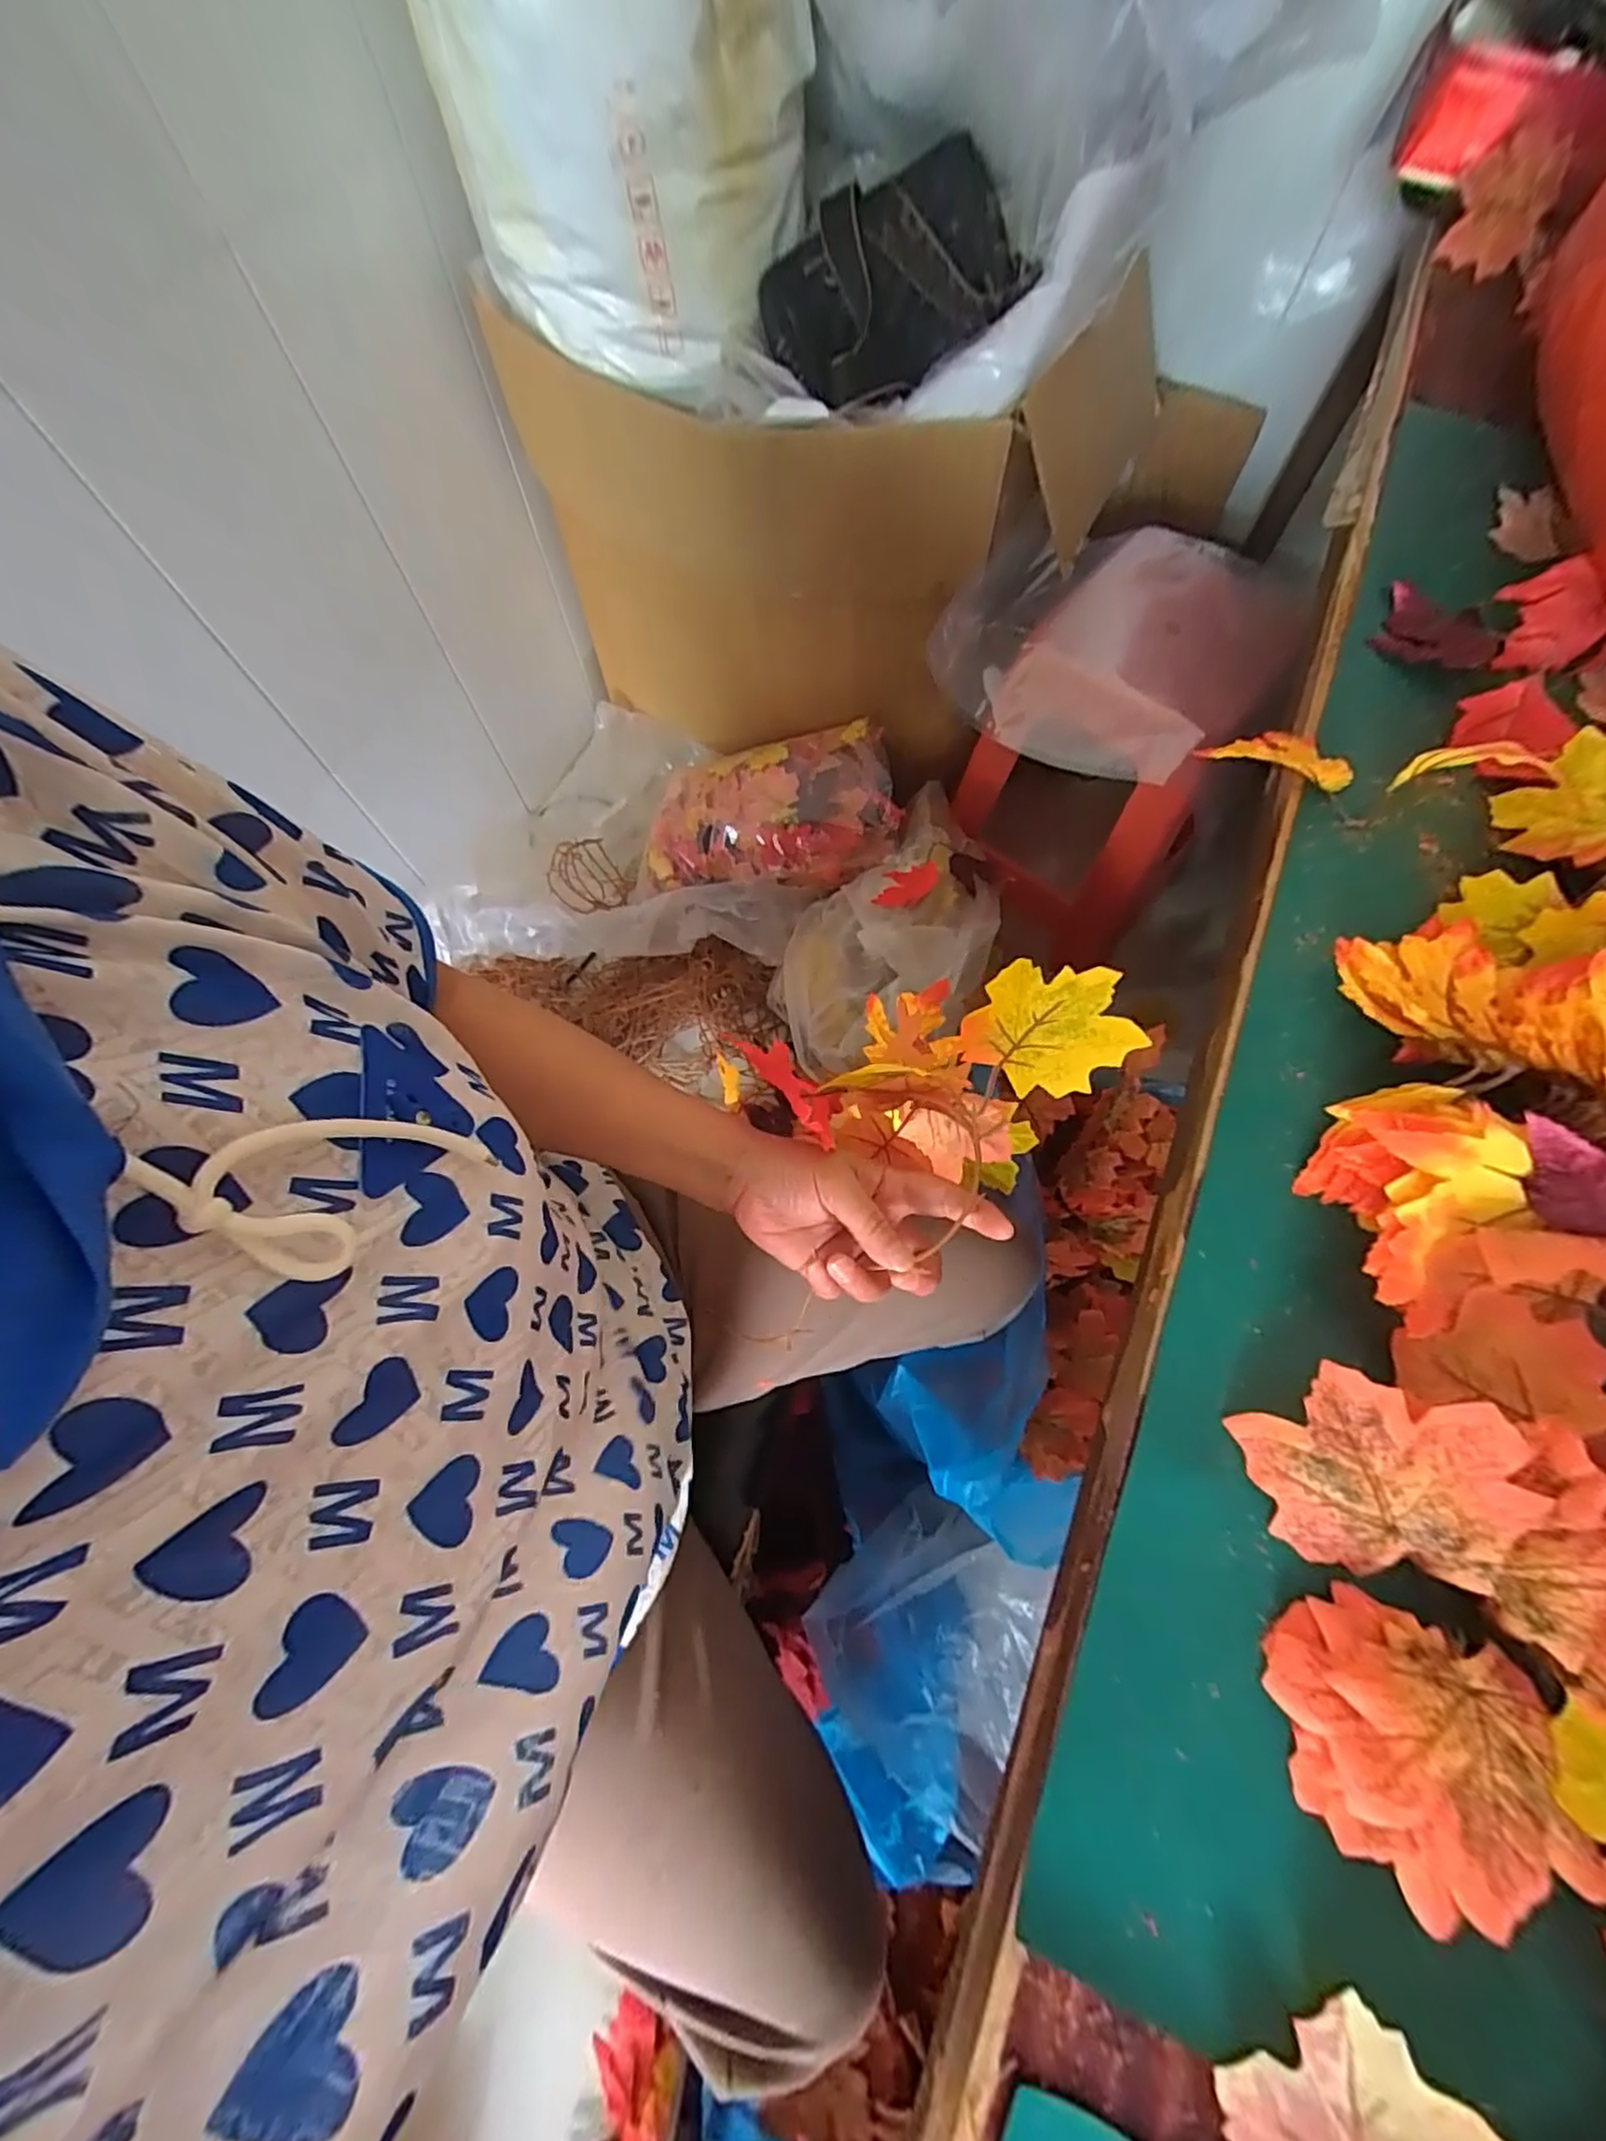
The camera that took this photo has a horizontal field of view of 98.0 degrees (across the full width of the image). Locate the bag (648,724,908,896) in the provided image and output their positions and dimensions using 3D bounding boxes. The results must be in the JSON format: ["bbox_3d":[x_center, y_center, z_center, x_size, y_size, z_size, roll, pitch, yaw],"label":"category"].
[{"bbox_3d":[-0.052,-0.395,1.094,0.415,0.130,0.212,0,101,22],"label":"bag"}]

